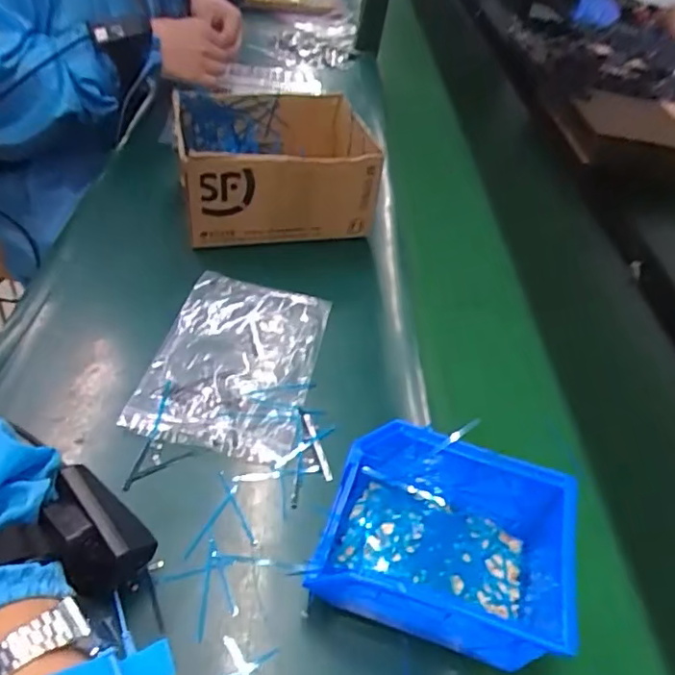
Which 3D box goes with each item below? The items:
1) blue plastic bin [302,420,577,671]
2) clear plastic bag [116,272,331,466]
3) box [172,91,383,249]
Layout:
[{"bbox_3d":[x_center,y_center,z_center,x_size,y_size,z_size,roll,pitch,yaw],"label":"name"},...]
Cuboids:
[{"bbox_3d":[0.067,0.128,0.338,0.151,0.073,0.107,16,44,7],"label":"blue plastic bin"},{"bbox_3d":[-0.085,0.016,0.470,0.129,0.013,0.184,12,44,-1],"label":"clear plastic bag"},{"bbox_3d":[-0.070,-0.190,0.616,0.202,0.105,0.167,-5,46,-15],"label":"box"}]

